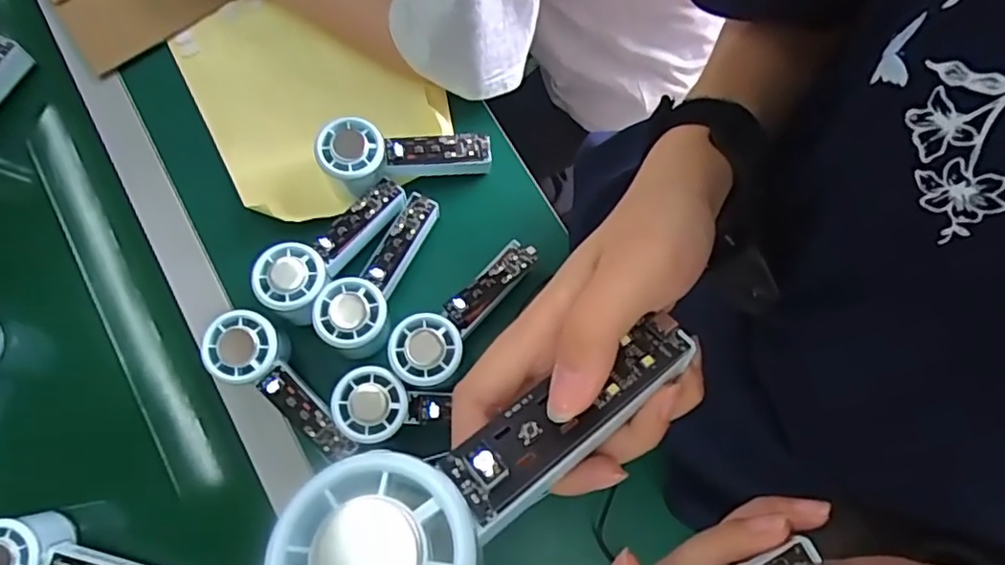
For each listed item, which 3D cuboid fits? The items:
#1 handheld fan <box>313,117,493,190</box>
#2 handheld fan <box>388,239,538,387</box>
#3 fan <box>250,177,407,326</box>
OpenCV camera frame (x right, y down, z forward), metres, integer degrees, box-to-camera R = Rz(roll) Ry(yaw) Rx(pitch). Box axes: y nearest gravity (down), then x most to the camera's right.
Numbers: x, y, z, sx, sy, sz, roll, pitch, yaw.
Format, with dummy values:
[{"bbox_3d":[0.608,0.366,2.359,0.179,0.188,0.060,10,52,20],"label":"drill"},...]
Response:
[{"bbox_3d":[-0.087,-0.114,0.554,0.151,0.042,0.049,-2,75,-14],"label":"handheld fan"},{"bbox_3d":[-0.031,0.020,0.511,0.055,0.028,0.149,38,79,10],"label":"handheld fan"},{"bbox_3d":[-0.146,-0.032,0.532,0.054,0.045,0.155,43,80,11],"label":"fan"}]

